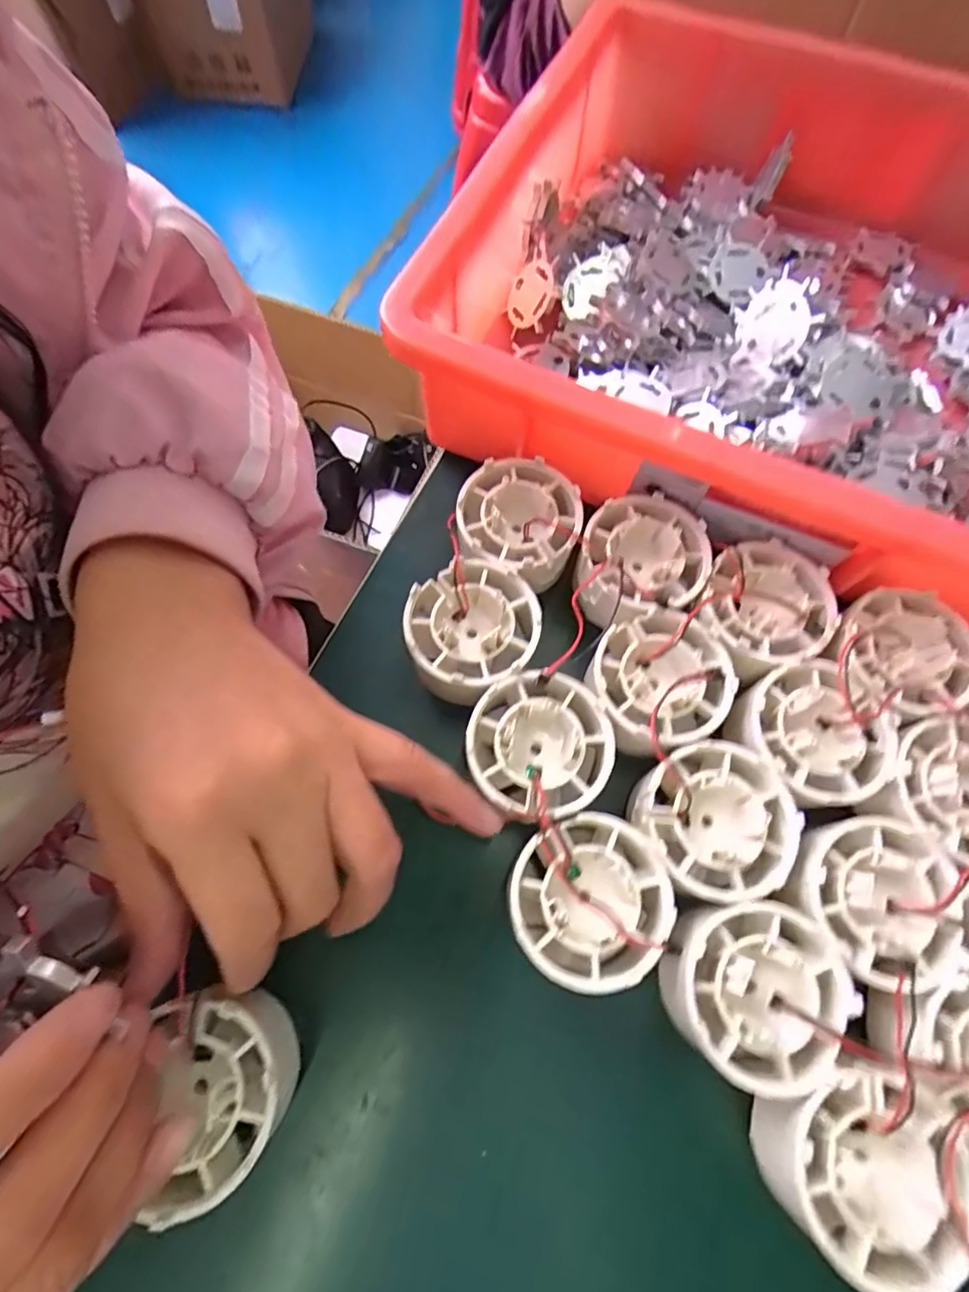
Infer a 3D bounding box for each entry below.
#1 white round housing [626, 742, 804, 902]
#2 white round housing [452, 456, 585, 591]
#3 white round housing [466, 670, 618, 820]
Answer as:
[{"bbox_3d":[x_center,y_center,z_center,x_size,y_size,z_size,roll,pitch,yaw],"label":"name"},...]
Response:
[{"bbox_3d":[0.081,0.060,0.206,0.050,0.018,0.050,1,69,-2],"label":"white round housing"},{"bbox_3d":[0.014,-0.053,0.248,0.050,0.023,0.053,19,69,5],"label":"white round housing"},{"bbox_3d":[0.020,0.036,0.213,0.049,0.018,0.050,1,69,-2],"label":"white round housing"}]

